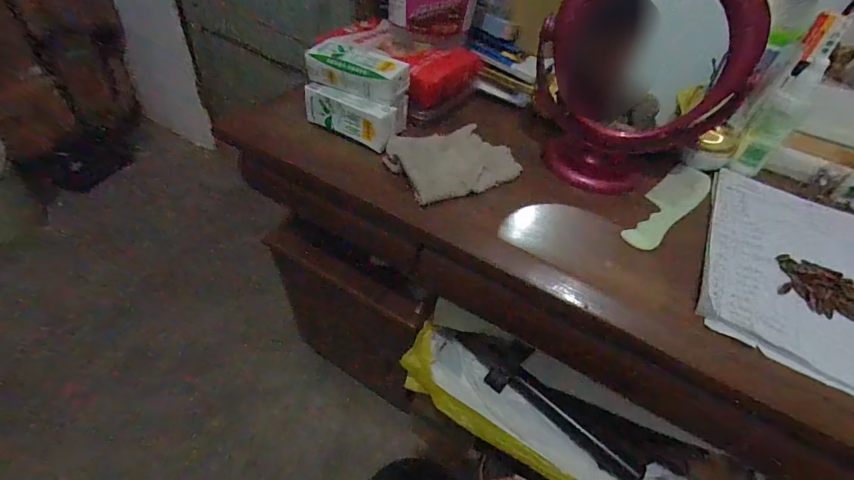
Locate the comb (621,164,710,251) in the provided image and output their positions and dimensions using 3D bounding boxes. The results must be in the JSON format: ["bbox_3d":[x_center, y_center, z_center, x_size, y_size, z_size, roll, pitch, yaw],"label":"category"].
[{"bbox_3d":[0.293,-0.045,0.483,0.204,0.008,0.049,-32,57,-33],"label":"comb"}]

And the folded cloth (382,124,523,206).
[{"bbox_3d":[0.032,-0.100,0.476,0.155,0.035,0.111,-28,54,-30],"label":"folded cloth"}]

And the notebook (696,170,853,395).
[{"bbox_3d":[0.415,0.029,0.422,0.215,0.015,0.304,26,48,19],"label":"notebook"}]

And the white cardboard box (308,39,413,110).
[{"bbox_3d":[-0.084,-0.209,0.488,0.121,0.033,0.054,23,47,16],"label":"white cardboard box"}]

